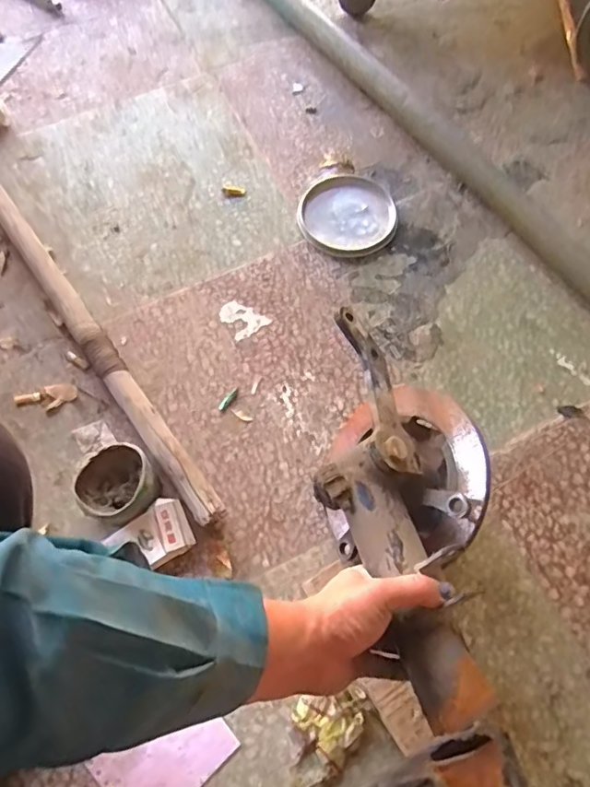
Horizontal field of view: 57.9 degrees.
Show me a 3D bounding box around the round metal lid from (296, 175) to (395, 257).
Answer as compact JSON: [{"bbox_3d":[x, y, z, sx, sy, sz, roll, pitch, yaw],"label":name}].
[{"bbox_3d":[0.079,-0.275,0.817,0.143,0.009,0.148,1,67,-2],"label":"round metal lid"}]

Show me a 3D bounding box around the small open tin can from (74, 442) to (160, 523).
[{"bbox_3d":[-0.205,0.109,0.625,0.085,0.063,0.079,1,67,-2],"label":"small open tin can"}]

